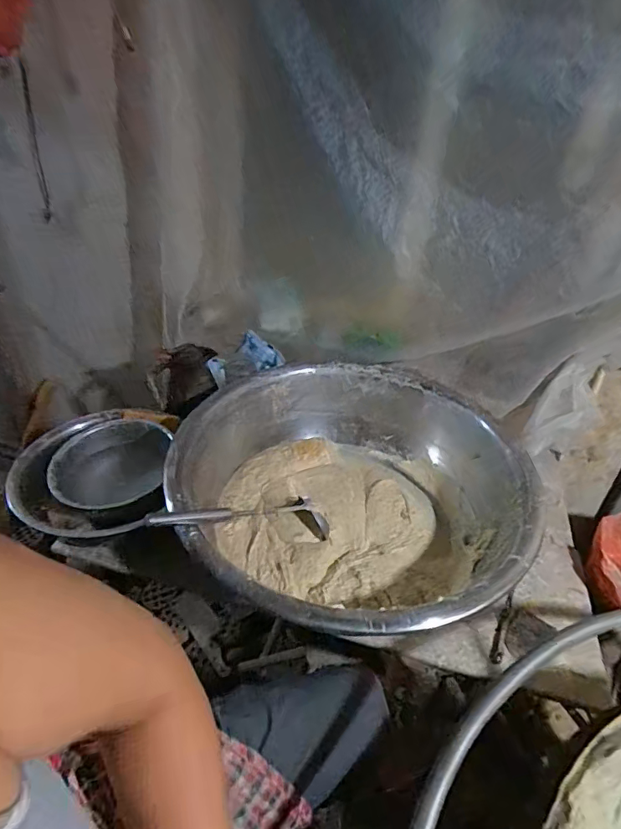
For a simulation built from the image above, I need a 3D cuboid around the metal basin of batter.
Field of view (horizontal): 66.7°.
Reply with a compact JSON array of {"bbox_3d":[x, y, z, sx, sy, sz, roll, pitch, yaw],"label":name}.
[{"bbox_3d":[0.076,0.130,0.846,0.578,0.187,0.574,4,38,-3],"label":"metal basin of batter"}]

